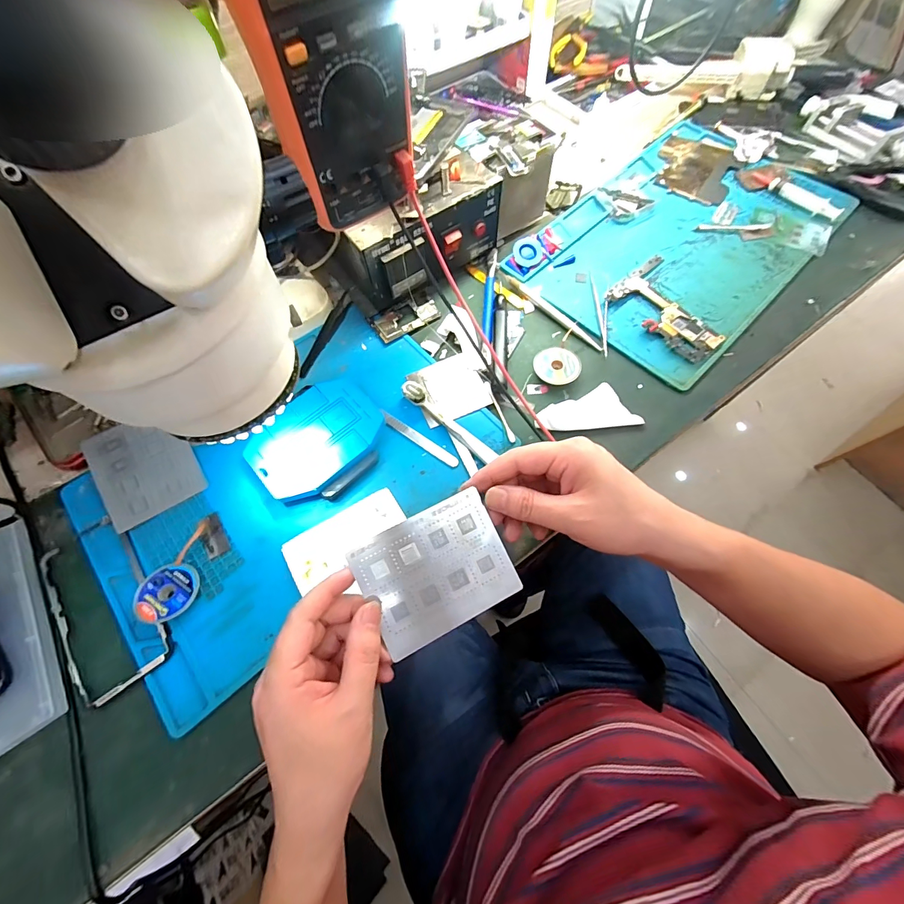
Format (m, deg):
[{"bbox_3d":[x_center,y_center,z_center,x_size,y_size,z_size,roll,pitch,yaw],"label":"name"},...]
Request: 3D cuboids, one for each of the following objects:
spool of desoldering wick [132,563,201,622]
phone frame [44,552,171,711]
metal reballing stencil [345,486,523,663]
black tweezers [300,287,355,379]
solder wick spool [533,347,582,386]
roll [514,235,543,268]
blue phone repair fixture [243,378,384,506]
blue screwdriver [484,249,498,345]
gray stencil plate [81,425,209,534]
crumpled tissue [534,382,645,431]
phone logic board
[{"bbox_3d":[-0.228,0.112,0.313,0.046,0.015,0.043,-1,67,2],"label":"spool of desoldering wick"},{"bbox_3d":[-0.281,0.123,0.315,0.070,0.005,0.139,-35,71,-12],"label":"phone frame"},{"bbox_3d":[-0.010,0.082,0.270,0.097,0.004,0.079,-27,87,-12],"label":"metal reballing stencil"},{"bbox_3d":[-0.136,-0.130,0.417,0.016,0.013,0.120,17,69,9],"label":"black tweezers"},{"bbox_3d":[0.105,-0.085,0.393,0.045,0.010,0.042,-1,67,2],"label":"solder wick spool"},{"bbox_3d":[0.087,-0.229,0.449,0.035,0.008,0.035,-23,85,-8],"label":"roll"},{"bbox_3d":[-0.119,-0.010,0.359,0.118,0.025,0.092,-42,72,-14],"label":"blue phone repair fixture"},{"bbox_3d":[0.042,-0.175,0.432,0.010,0.006,0.133,4,68,4],"label":"blue screwdriver"},{"bbox_3d":[-0.284,0.013,0.362,0.080,0.005,0.101,-31,72,-17],"label":"gray stencil plate"},{"bbox_3d":[0.129,-0.043,0.378,0.093,0.008,0.043,-3,67,0],"label":"crumpled tissue"},{"bbox_3d":[0.234,-0.154,0.415,0.086,0.008,0.123,-36,71,-12],"label":"phone logic board"}]

